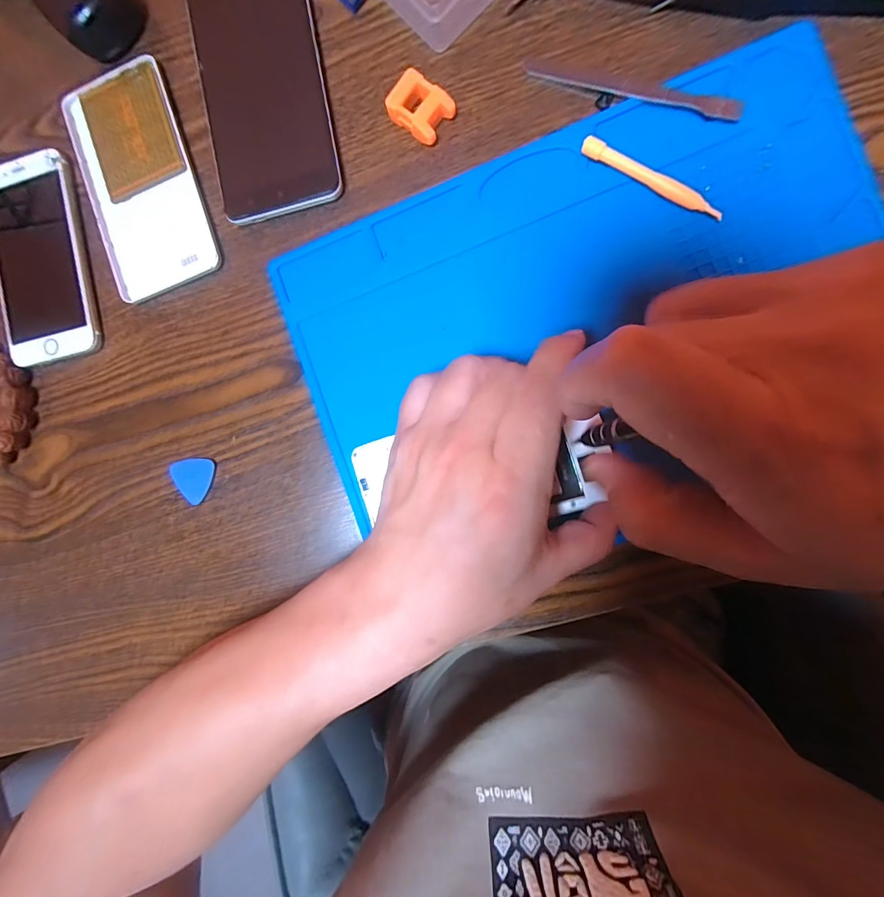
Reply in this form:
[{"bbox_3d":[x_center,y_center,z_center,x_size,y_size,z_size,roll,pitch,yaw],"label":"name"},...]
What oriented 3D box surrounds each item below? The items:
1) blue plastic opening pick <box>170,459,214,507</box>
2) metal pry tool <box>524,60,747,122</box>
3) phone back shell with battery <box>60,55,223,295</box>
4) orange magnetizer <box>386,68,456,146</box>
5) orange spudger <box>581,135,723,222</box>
[{"bbox_3d":[-0.160,0.021,0.258,0.028,0.004,0.028,-1,91,7],"label":"blue plastic opening pick"},{"bbox_3d":[0.103,-0.197,0.221,0.117,0.006,0.012,20,94,6],"label":"metal pry tool"},{"bbox_3d":[-0.196,-0.173,0.260,0.074,0.004,0.141,-19,89,7],"label":"phone back shell with battery"},{"bbox_3d":[-0.013,-0.195,0.232,0.033,0.014,0.028,36,95,5],"label":"orange magnetizer"},{"bbox_3d":[0.113,-0.145,0.216,0.082,0.008,0.008,31,95,5],"label":"orange spudger"}]

